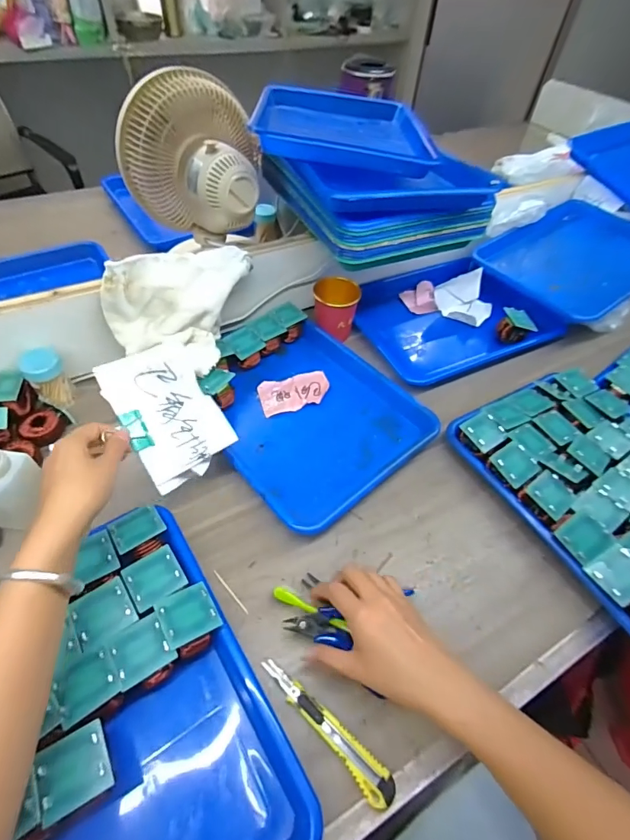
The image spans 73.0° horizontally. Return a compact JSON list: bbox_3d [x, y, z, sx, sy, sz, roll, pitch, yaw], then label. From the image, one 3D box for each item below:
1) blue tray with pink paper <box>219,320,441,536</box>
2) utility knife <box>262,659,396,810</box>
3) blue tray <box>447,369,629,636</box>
[{"bbox_3d":[-0.005,-0.007,0.572,0.258,0.036,0.270,-34,60,-27],"label":"blue tray with pink paper"},{"bbox_3d":[0.007,0.260,0.362,0.138,0.020,0.023,36,57,23],"label":"utility knife"},{"bbox_3d":[0.352,0.078,0.505,0.256,0.049,0.321,-21,55,-20],"label":"blue tray"}]

